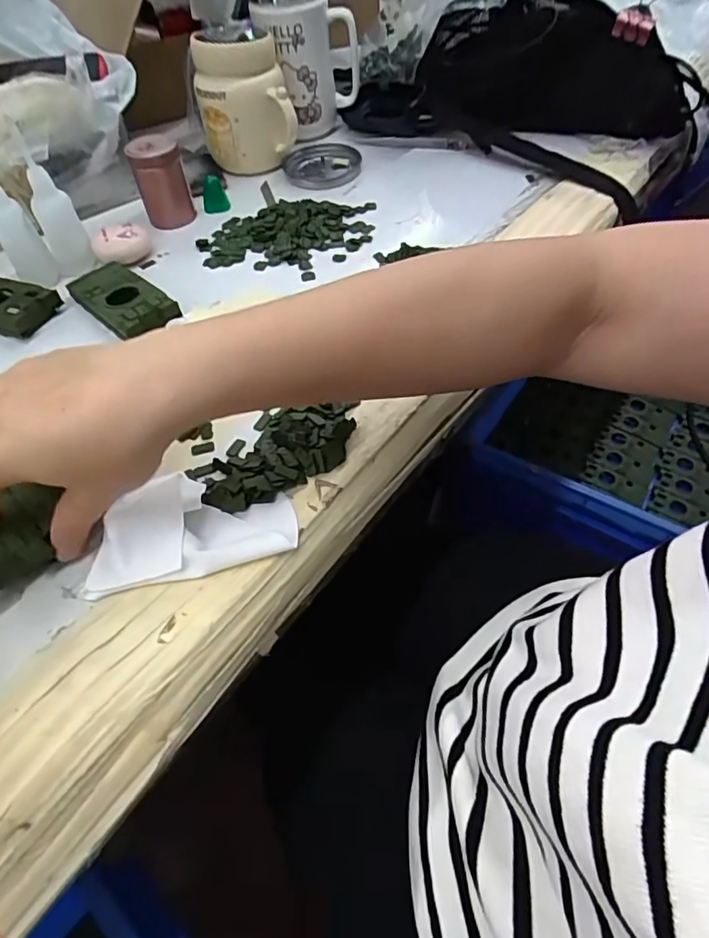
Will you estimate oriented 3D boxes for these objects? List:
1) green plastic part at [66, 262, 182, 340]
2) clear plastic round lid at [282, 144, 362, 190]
[{"bbox_3d":[-0.180,-0.133,0.418,0.046,0.012,0.113,-41,57,-19],"label":"green plastic part"},{"bbox_3d":[-0.033,-0.311,0.554,0.075,0.013,0.090,-23,54,-12],"label":"clear plastic round lid"}]

